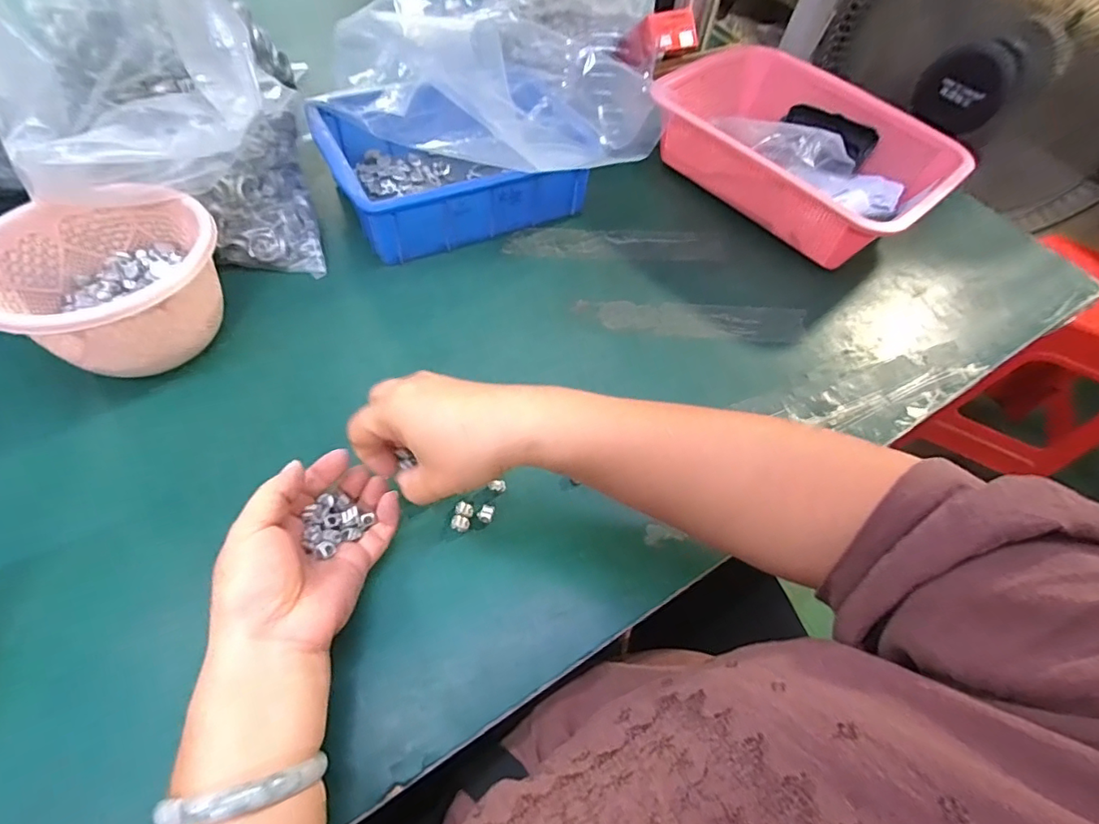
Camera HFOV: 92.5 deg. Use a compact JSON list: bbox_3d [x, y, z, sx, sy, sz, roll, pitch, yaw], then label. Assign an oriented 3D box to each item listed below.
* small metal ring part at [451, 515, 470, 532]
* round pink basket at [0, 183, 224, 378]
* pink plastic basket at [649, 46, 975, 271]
[{"bbox_3d":[-0.062,0.077,0.366,0.013,0.005,0.009,22,57,6],"label":"small metal ring part"},{"bbox_3d":[-0.316,-0.089,0.395,0.146,0.093,0.134,3,57,-5],"label":"round pink basket"},{"bbox_3d":[0.279,-0.279,0.584,0.194,0.108,0.288,-31,66,-24],"label":"pink plastic basket"}]

